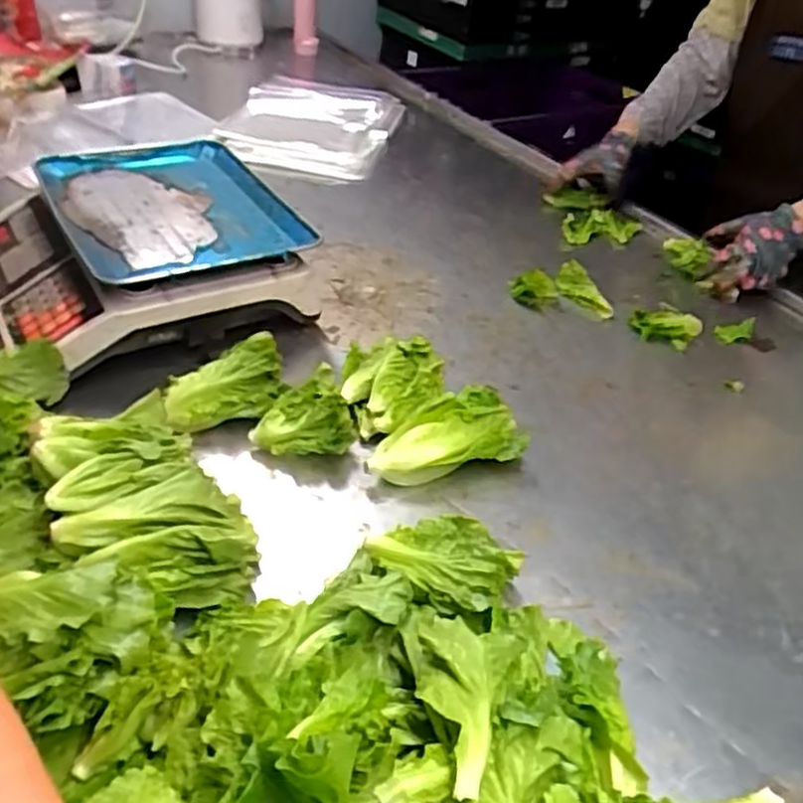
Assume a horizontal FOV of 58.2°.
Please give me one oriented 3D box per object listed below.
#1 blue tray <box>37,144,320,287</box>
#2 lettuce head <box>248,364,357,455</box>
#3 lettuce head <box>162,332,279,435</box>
[{"bbox_3d":[-0.273,-0.228,0.852,0.238,0.030,0.332,-18,44,-27],"label":"blue tray"},{"bbox_3d":[-0.091,0.014,0.692,0.095,0.054,0.078,7,39,0],"label":"lettuce head"},{"bbox_3d":[-0.174,-0.017,0.703,0.115,0.043,0.079,-10,42,-19],"label":"lettuce head"}]

